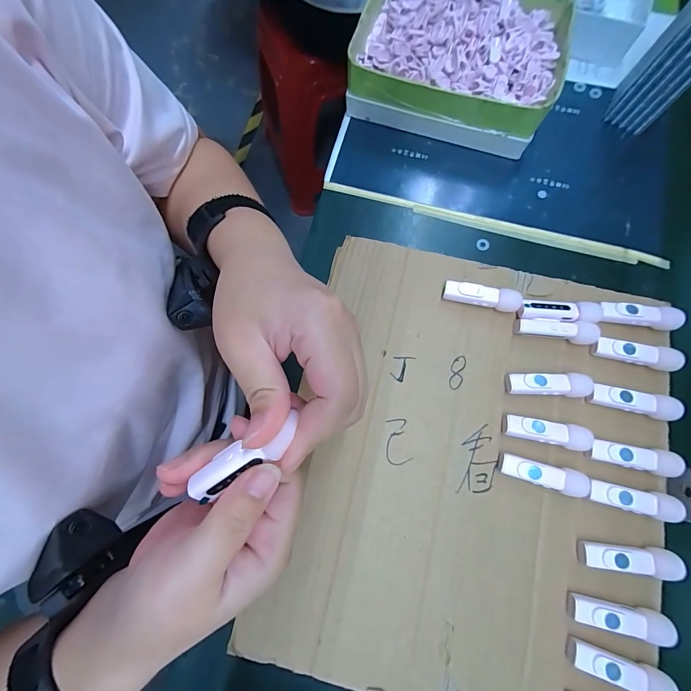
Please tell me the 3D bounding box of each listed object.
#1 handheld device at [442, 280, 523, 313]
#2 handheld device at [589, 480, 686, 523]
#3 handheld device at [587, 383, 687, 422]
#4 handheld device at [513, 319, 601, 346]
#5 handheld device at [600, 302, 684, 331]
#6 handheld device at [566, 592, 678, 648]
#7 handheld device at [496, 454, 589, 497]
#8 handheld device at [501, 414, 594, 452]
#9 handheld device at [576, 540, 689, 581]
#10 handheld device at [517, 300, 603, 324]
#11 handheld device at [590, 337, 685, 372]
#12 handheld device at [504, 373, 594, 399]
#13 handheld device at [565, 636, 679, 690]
[{"bbox_3d":[0.119,-0.042,0.292,0.064,0.017,0.016,11,76,4],"label":"handheld device"},{"bbox_3d":[0.213,0.115,0.248,0.058,0.020,0.018,10,76,4],"label":"handheld device"},{"bbox_3d":[0.227,0.045,0.264,0.063,0.016,0.018,12,76,4],"label":"handheld device"},{"bbox_3d":[0.179,-0.012,0.283,0.063,0.018,0.016,9,76,3],"label":"handheld device"},{"bbox_3d":[0.244,-0.025,0.278,0.060,0.016,0.017,11,76,4],"label":"handheld device"},{"bbox_3d":[0.190,0.189,0.232,0.063,0.016,0.017,9,76,4],"label":"handheld device"},{"bbox_3d":[0.151,0.099,0.256,0.062,0.017,0.018,15,76,5],"label":"handheld device"},{"bbox_3d":[0.159,0.069,0.264,0.063,0.016,0.018,10,76,4],"label":"handheld device"},{"bbox_3d":[0.204,0.154,0.240,0.064,0.017,0.018,6,76,3],"label":"handheld device"},{"bbox_3d":[0.182,-0.027,0.285,0.064,0.015,0.018,4,76,2],"label":"handheld device"},{"bbox_3d":[0.237,0.007,0.272,0.060,0.019,0.015,13,76,5],"label":"handheld device"},{"bbox_3d":[0.165,0.033,0.272,0.062,0.017,0.018,1,76,1],"label":"handheld device"},{"bbox_3d":[0.188,0.221,0.227,0.065,0.016,0.018,19,77,6],"label":"handheld device"}]

